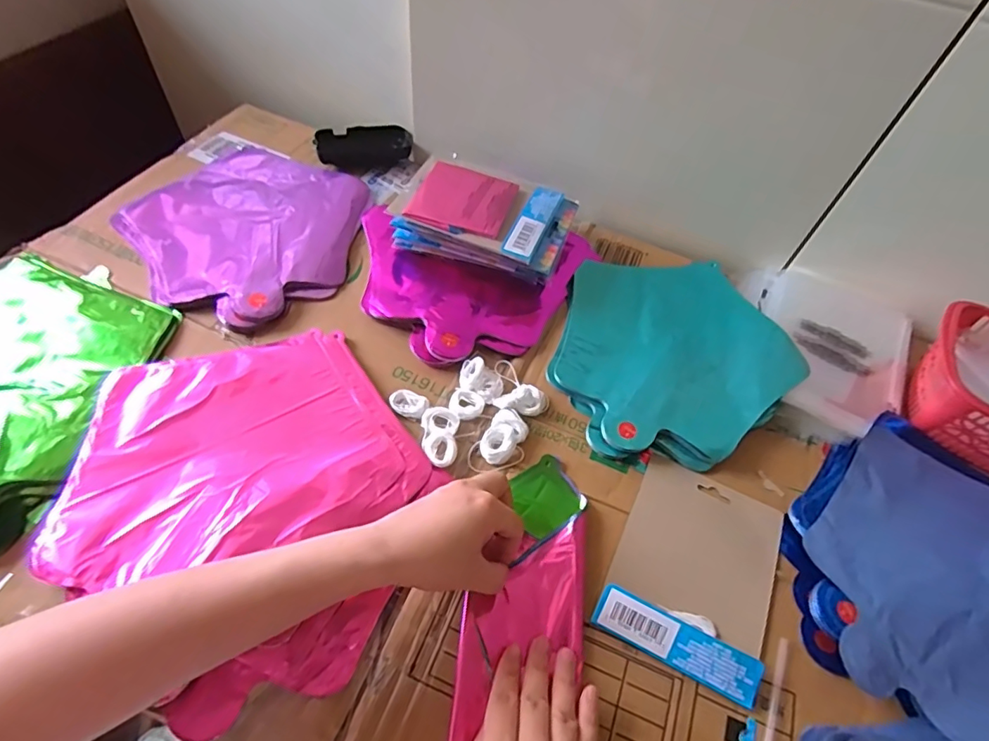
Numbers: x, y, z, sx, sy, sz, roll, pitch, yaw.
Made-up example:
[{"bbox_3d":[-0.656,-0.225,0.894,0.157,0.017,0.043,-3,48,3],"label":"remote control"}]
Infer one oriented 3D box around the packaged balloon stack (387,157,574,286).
[{"bbox_3d":[-0.010,-0.157,0.545,0.172,0.041,0.112,20,55,7],"label":"packaged balloon stack"}]

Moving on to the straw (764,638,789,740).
[{"bbox_3d":[0.178,0.232,0.341,0.006,0.009,0.117,25,56,10],"label":"straw"}]

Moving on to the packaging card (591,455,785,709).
[{"bbox_3d":[0.151,0.144,0.396,0.112,0.015,0.146,25,54,10],"label":"packaging card"}]

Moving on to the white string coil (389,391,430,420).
[{"bbox_3d":[-0.072,0.030,0.450,0.032,0.012,0.022,16,55,4],"label":"white string coil"}]

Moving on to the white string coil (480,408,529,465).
[{"bbox_3d":[0.006,0.054,0.438,0.030,0.010,0.046,35,59,17],"label":"white string coil"}]

